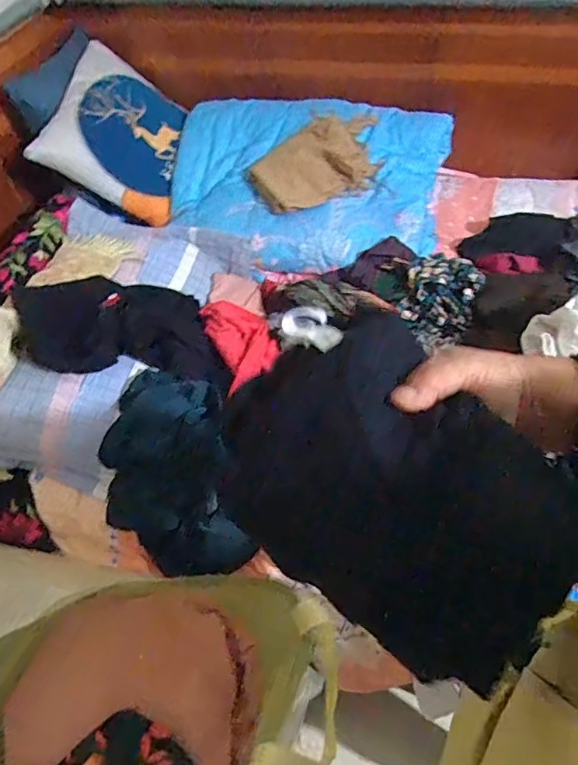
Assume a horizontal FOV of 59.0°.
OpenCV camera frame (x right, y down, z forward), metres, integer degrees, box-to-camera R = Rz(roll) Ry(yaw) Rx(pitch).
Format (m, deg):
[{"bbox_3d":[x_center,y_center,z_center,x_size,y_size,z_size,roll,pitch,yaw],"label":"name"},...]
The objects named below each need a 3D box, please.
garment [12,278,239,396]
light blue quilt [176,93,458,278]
[{"bbox_3d":[-0.323,-0.115,1.000,0.404,0.107,0.226,4,67,-7],"label":"garment"},{"bbox_3d":[0.033,-0.491,1.217,0.659,0.173,0.403,8,54,10],"label":"light blue quilt"}]

